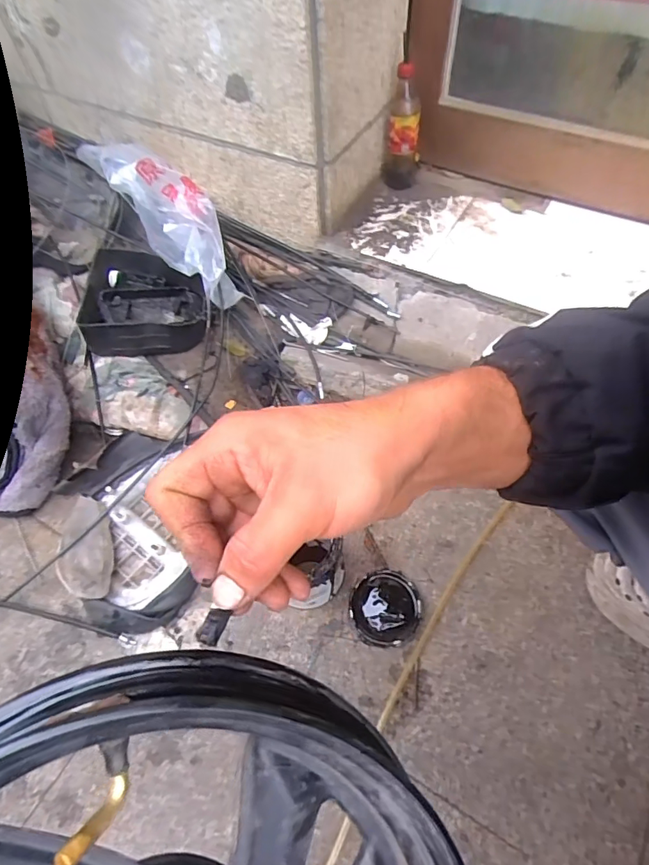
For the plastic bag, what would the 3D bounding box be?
[{"bbox_3d":[-0.289,-0.395,0.862,0.096,0.146,0.394,-43,95,-22],"label":"plastic bag"}]

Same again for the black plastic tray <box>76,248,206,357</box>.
[{"bbox_3d":[-0.331,-0.244,0.888,0.205,0.086,0.200,-14,58,-6],"label":"black plastic tray"}]

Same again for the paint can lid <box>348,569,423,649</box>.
[{"bbox_3d":[0.082,0.237,0.654,0.095,0.025,0.093,-1,57,2],"label":"paint can lid"}]

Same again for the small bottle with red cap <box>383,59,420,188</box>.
[{"bbox_3d":[0.160,-0.606,0.978,0.073,0.208,0.070,5,58,6],"label":"small bottle with red cap"}]

